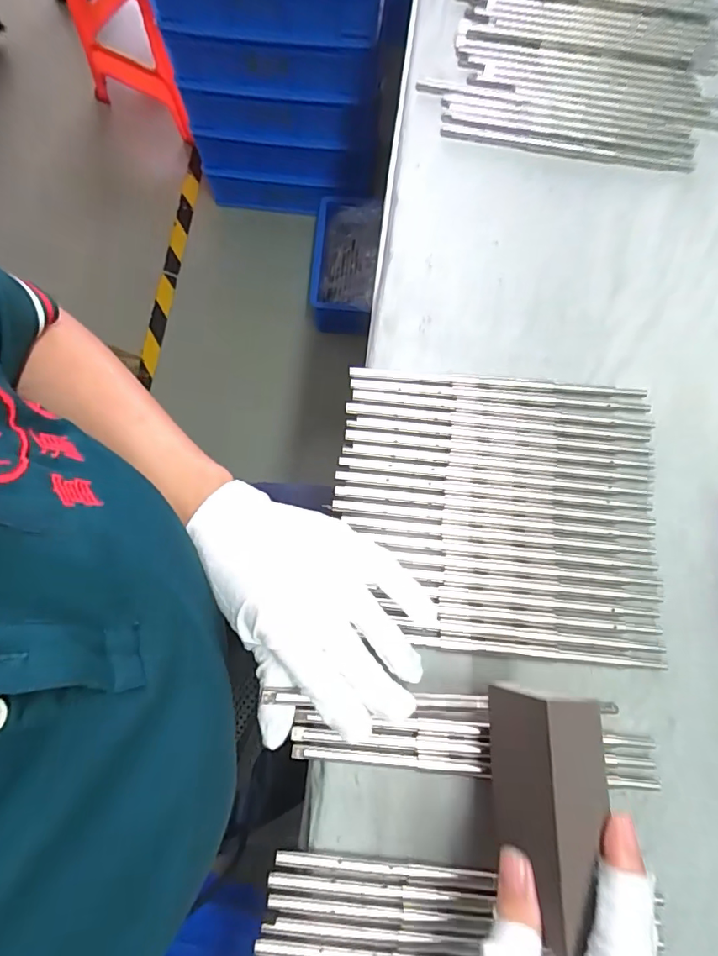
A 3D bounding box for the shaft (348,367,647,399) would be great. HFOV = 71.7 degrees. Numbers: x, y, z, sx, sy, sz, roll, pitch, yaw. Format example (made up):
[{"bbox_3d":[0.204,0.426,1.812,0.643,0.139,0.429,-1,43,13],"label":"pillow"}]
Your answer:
[{"bbox_3d":[0.100,-0.068,0.354,0.209,0.005,0.009,4,75,-1],"label":"shaft"}]

